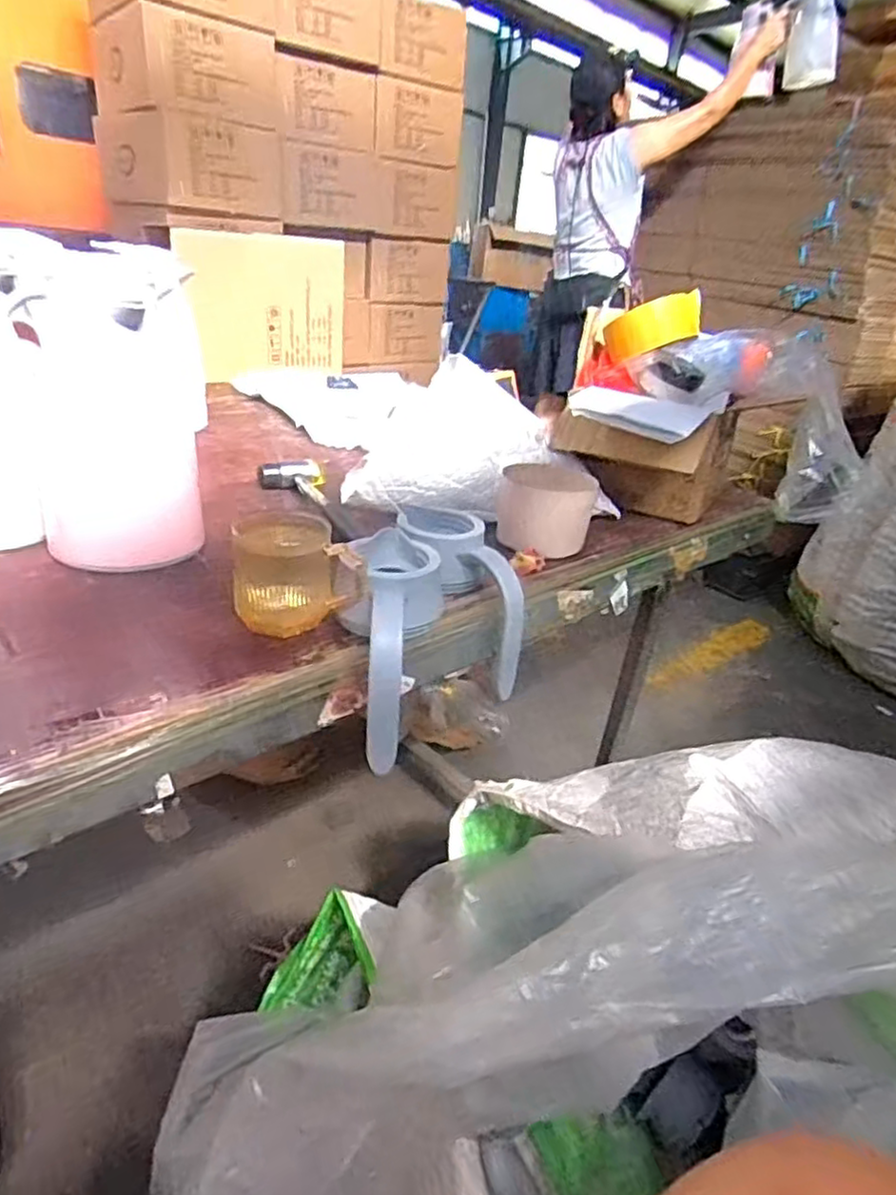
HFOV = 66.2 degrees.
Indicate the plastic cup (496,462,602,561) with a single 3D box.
[{"bbox_3d":[0.111,-0.099,0.774,0.105,0.080,0.073,14,27,13],"label":"plastic cup"}]

